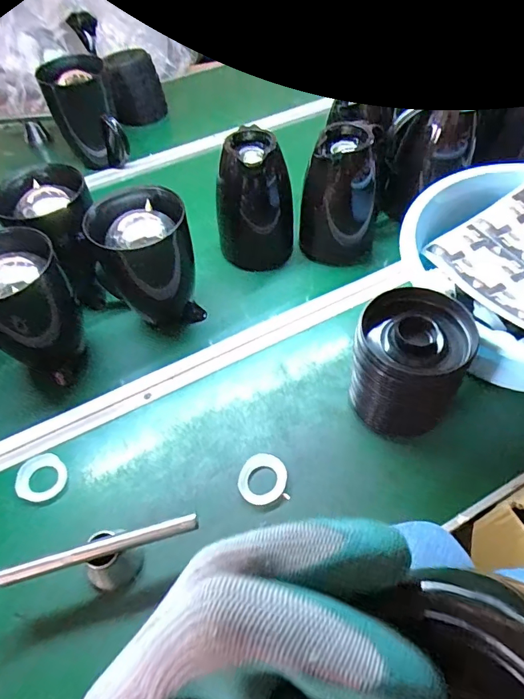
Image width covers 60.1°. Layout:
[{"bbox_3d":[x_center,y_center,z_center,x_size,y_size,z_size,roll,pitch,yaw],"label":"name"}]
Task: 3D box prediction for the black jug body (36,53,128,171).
[{"bbox_3d":[-0.348,-0.464,0.909,0.124,0.185,0.103,-22,55,-13],"label":"black jug body"}]

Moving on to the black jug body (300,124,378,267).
[{"bbox_3d":[0.130,-0.249,0.735,0.119,0.211,0.113,10,54,11],"label":"black jug body"}]

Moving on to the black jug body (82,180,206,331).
[{"bbox_3d":[-0.166,-0.120,0.651,0.120,0.182,0.112,35,62,26],"label":"black jug body"}]

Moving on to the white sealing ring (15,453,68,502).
[{"bbox_3d":[-0.273,0.158,0.560,0.053,0.011,0.057,-2,53,2],"label":"white sealing ring"}]

